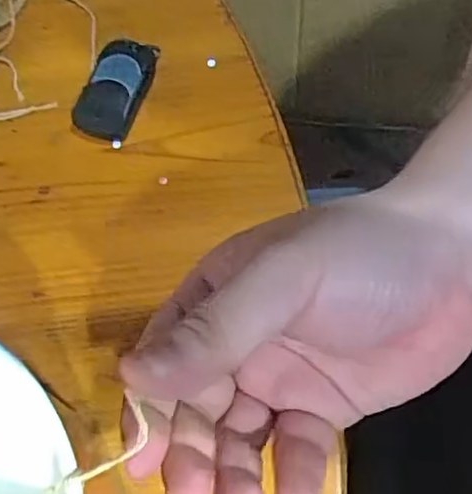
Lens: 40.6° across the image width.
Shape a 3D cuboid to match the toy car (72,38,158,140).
[{"bbox_3d":[-0.069,-0.097,0.380,0.037,0.018,0.066,18,72,8],"label":"toy car"}]

